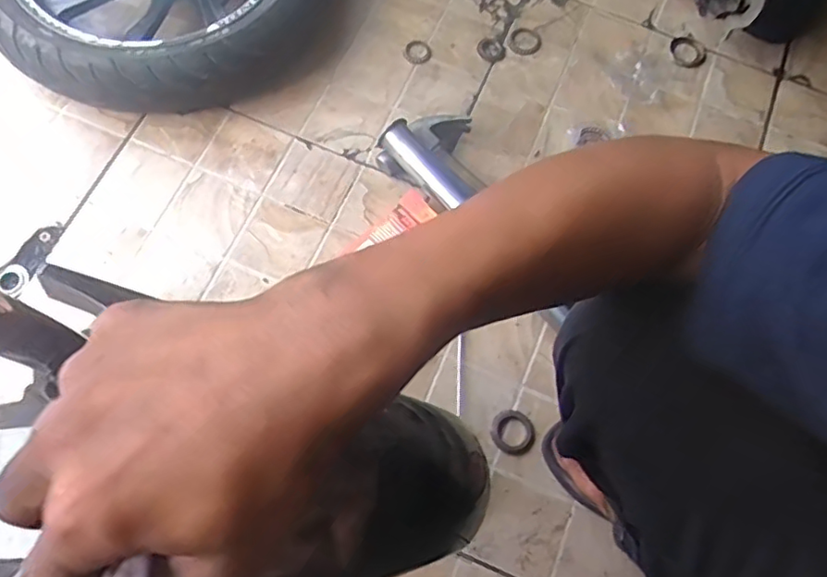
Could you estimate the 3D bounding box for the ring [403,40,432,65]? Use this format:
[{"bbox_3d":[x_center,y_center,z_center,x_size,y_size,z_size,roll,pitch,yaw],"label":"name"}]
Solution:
[{"bbox_3d":[0.007,-0.352,0.896,0.040,0.004,0.040,1,71,-4],"label":"ring"}]

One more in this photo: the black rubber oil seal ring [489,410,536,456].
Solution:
[{"bbox_3d":[0.118,0.169,0.713,0.052,0.013,0.052,1,71,-4],"label":"black rubber oil seal ring"}]

